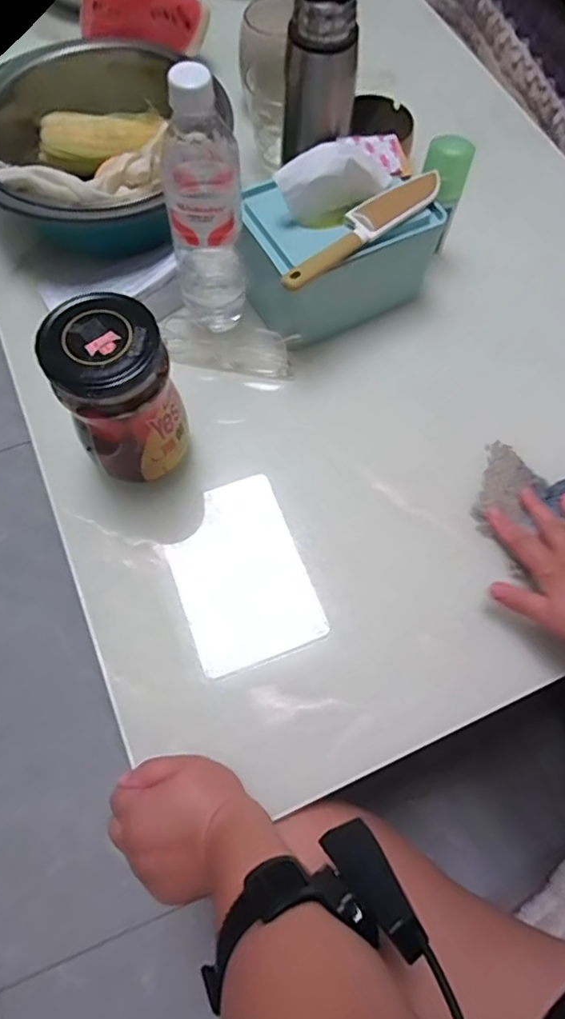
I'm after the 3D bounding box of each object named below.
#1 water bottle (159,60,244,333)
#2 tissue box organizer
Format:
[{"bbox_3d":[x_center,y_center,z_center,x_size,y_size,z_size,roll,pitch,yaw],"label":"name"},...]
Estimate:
[{"bbox_3d":[-0.066,-0.251,0.486,0.056,0.232,0.064,-2,67,-2],"label":"water bottle"},{"bbox_3d":[0.063,-0.256,0.551,0.197,0.131,0.105,-31,71,-14],"label":"tissue box organizer"}]

